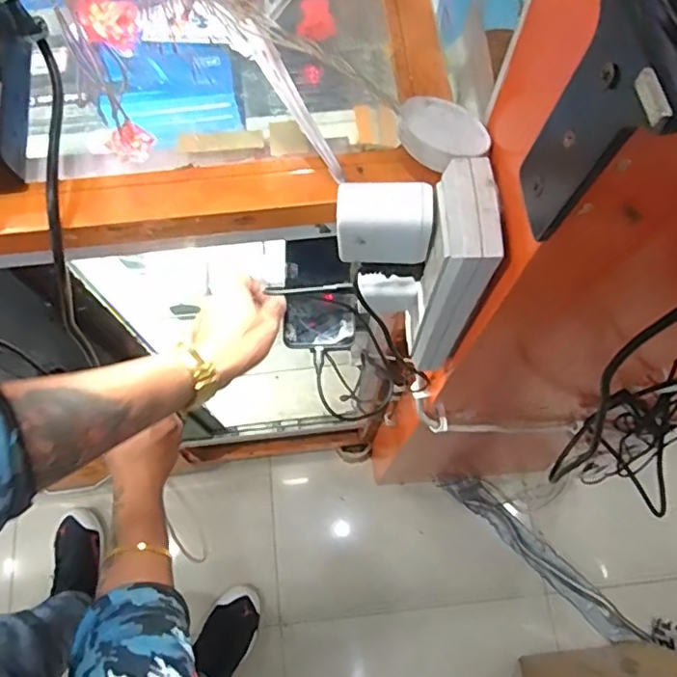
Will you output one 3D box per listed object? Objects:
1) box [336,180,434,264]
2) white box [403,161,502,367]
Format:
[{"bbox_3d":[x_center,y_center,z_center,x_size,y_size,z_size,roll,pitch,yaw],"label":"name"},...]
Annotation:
[{"bbox_3d":[0.027,-0.070,0.350,0.055,0.046,0.029,1,70,2],"label":"box"},{"bbox_3d":[0.072,-0.039,0.395,0.036,0.181,0.070,0,70,2],"label":"white box"}]

